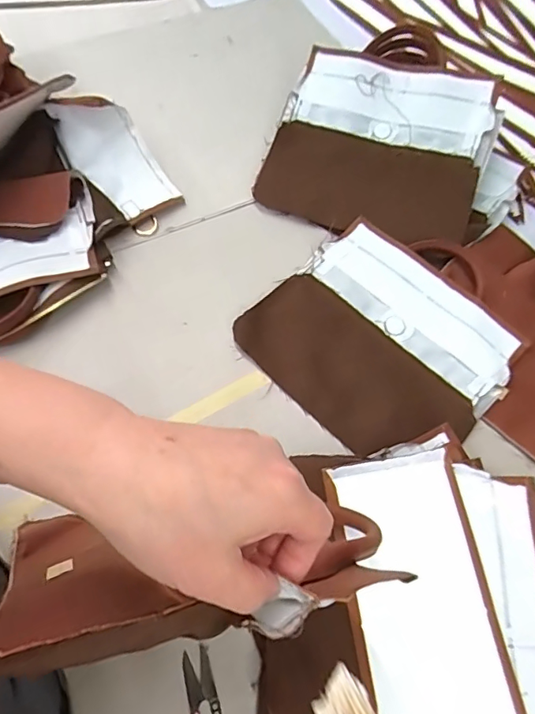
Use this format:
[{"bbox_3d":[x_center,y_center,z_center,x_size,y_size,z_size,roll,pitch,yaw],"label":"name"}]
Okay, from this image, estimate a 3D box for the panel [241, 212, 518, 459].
[{"bbox_3d":[0.131,-0.026,0.531,0.244,0.014,0.248,42,74,15],"label":"panel"}]

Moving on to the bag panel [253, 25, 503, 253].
[{"bbox_3d":[0.142,-0.276,0.607,0.251,0.024,0.268,18,85,8],"label":"bag panel"}]

